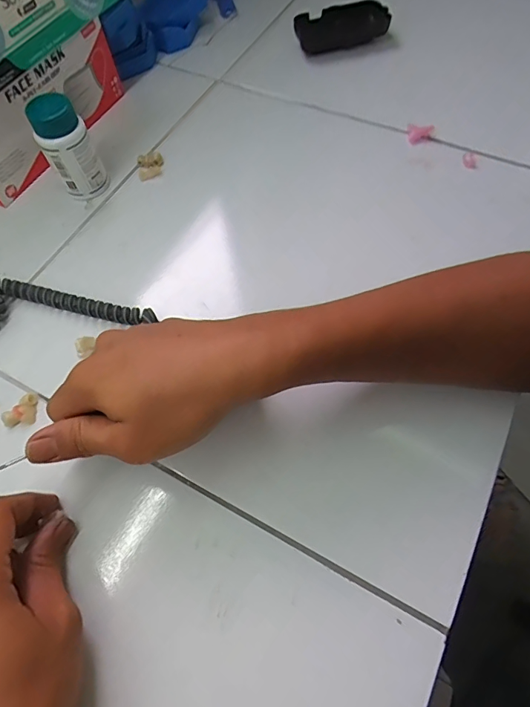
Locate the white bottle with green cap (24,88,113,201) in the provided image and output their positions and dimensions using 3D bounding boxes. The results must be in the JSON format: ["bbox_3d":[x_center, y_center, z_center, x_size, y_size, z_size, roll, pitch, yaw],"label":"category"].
[{"bbox_3d":[-0.177,-0.185,0.394,0.042,0.085,0.035,-24,64,-9],"label":"white bottle with green cap"}]

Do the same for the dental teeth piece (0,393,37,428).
[{"bbox_3d":[-0.183,0.043,0.323,0.023,0.010,0.023,-2,62,3],"label":"dental teeth piece"}]

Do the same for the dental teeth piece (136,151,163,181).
[{"bbox_3d":[-0.117,-0.191,0.439,0.025,0.012,0.028,-11,62,-2],"label":"dental teeth piece"}]

